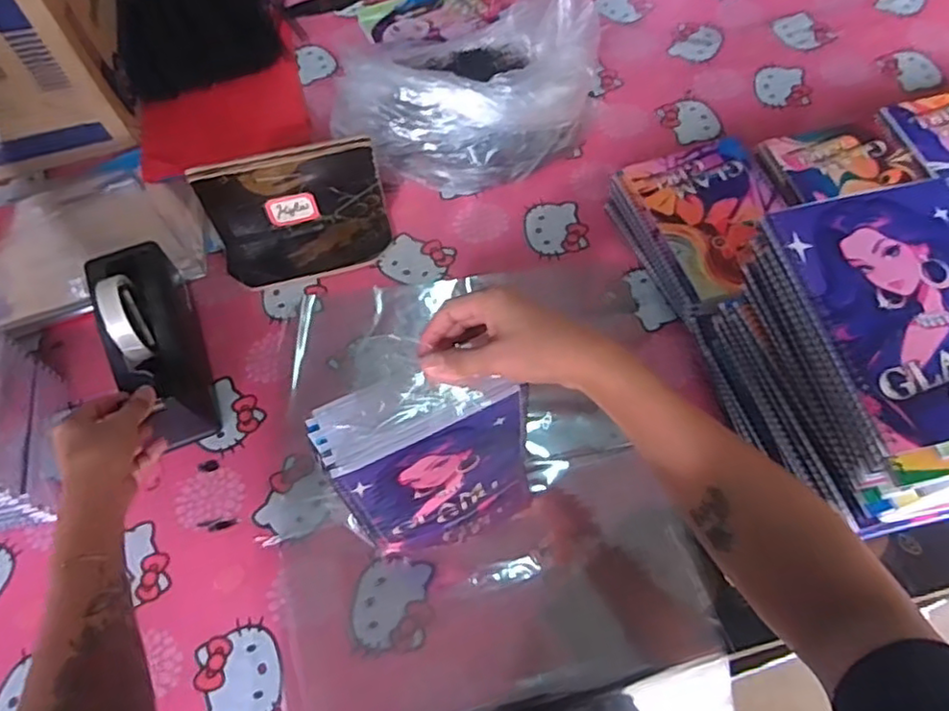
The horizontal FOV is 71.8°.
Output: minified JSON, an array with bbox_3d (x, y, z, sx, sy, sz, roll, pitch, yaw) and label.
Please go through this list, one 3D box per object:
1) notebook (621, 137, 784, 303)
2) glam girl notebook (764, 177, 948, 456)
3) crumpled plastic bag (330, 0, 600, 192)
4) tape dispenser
[{"bbox_3d":[0.271,-0.155,0.722,0.147,0.017,0.201,-17,62,-8],"label":"notebook"},{"bbox_3d":[0.313,-0.038,0.456,0.148,0.011,0.190,-11,62,-4],"label":"glam girl notebook"},{"bbox_3d":[-0.006,-0.341,0.811,0.303,0.141,0.247,4,61,4],"label":"crumpled plastic bag"},{"bbox_3d":[-0.330,-0.015,0.671,0.073,0.113,0.209,-21,63,-10],"label":"tape dispenser"}]

